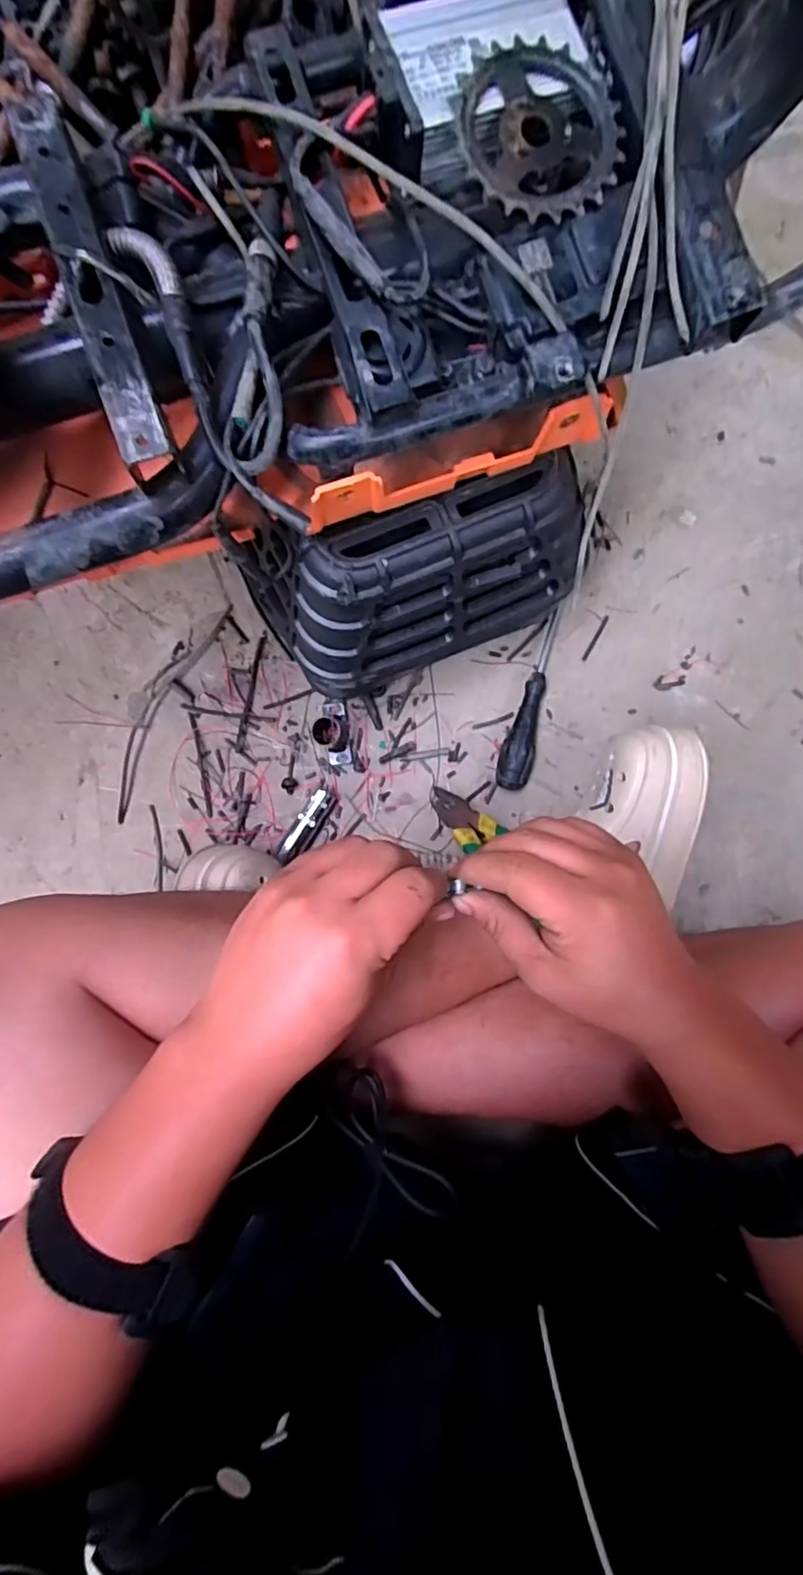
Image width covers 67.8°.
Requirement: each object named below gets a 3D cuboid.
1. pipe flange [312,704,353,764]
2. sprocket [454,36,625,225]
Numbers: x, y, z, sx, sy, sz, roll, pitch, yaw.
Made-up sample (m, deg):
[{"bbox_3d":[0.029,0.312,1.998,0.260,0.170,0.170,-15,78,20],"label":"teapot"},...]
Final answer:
[{"bbox_3d":[-0.066,-0.052,0.568,0.033,0.032,0.061,-2,91,-2],"label":"pipe flange"},{"bbox_3d":[0.069,-0.323,0.296,0.080,0.011,0.086,0,89,0],"label":"sprocket"}]

